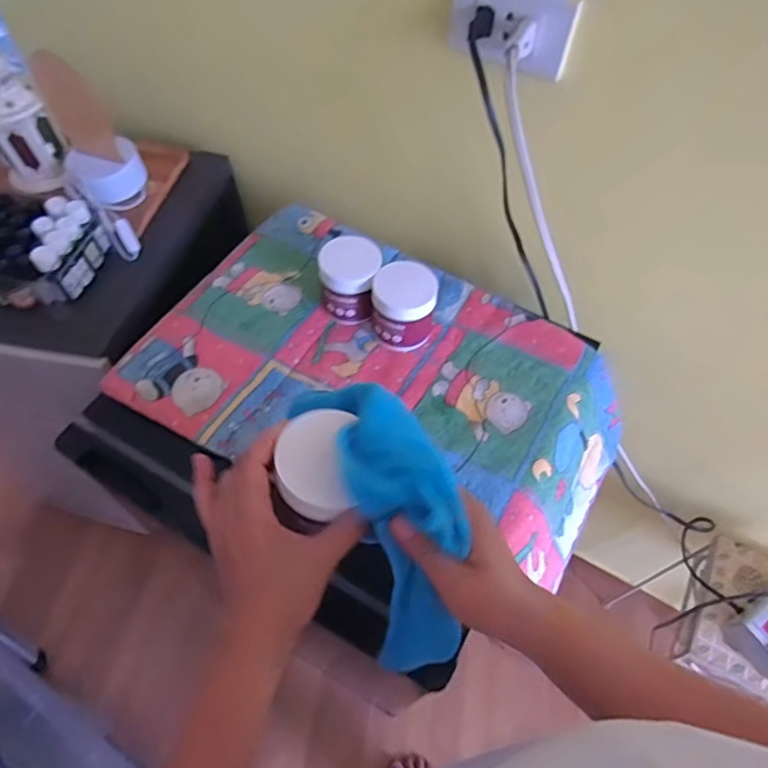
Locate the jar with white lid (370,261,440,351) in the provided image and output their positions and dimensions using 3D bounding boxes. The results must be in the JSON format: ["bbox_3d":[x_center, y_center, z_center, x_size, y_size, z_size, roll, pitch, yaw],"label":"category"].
[{"bbox_3d":[0.023,-0.087,0.637,0.071,0.080,0.074,1,58,-1],"label":"jar with white lid"}]

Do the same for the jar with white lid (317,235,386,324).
[{"bbox_3d":[-0.040,-0.120,0.650,0.069,0.084,0.062,7,58,3],"label":"jar with white lid"}]

